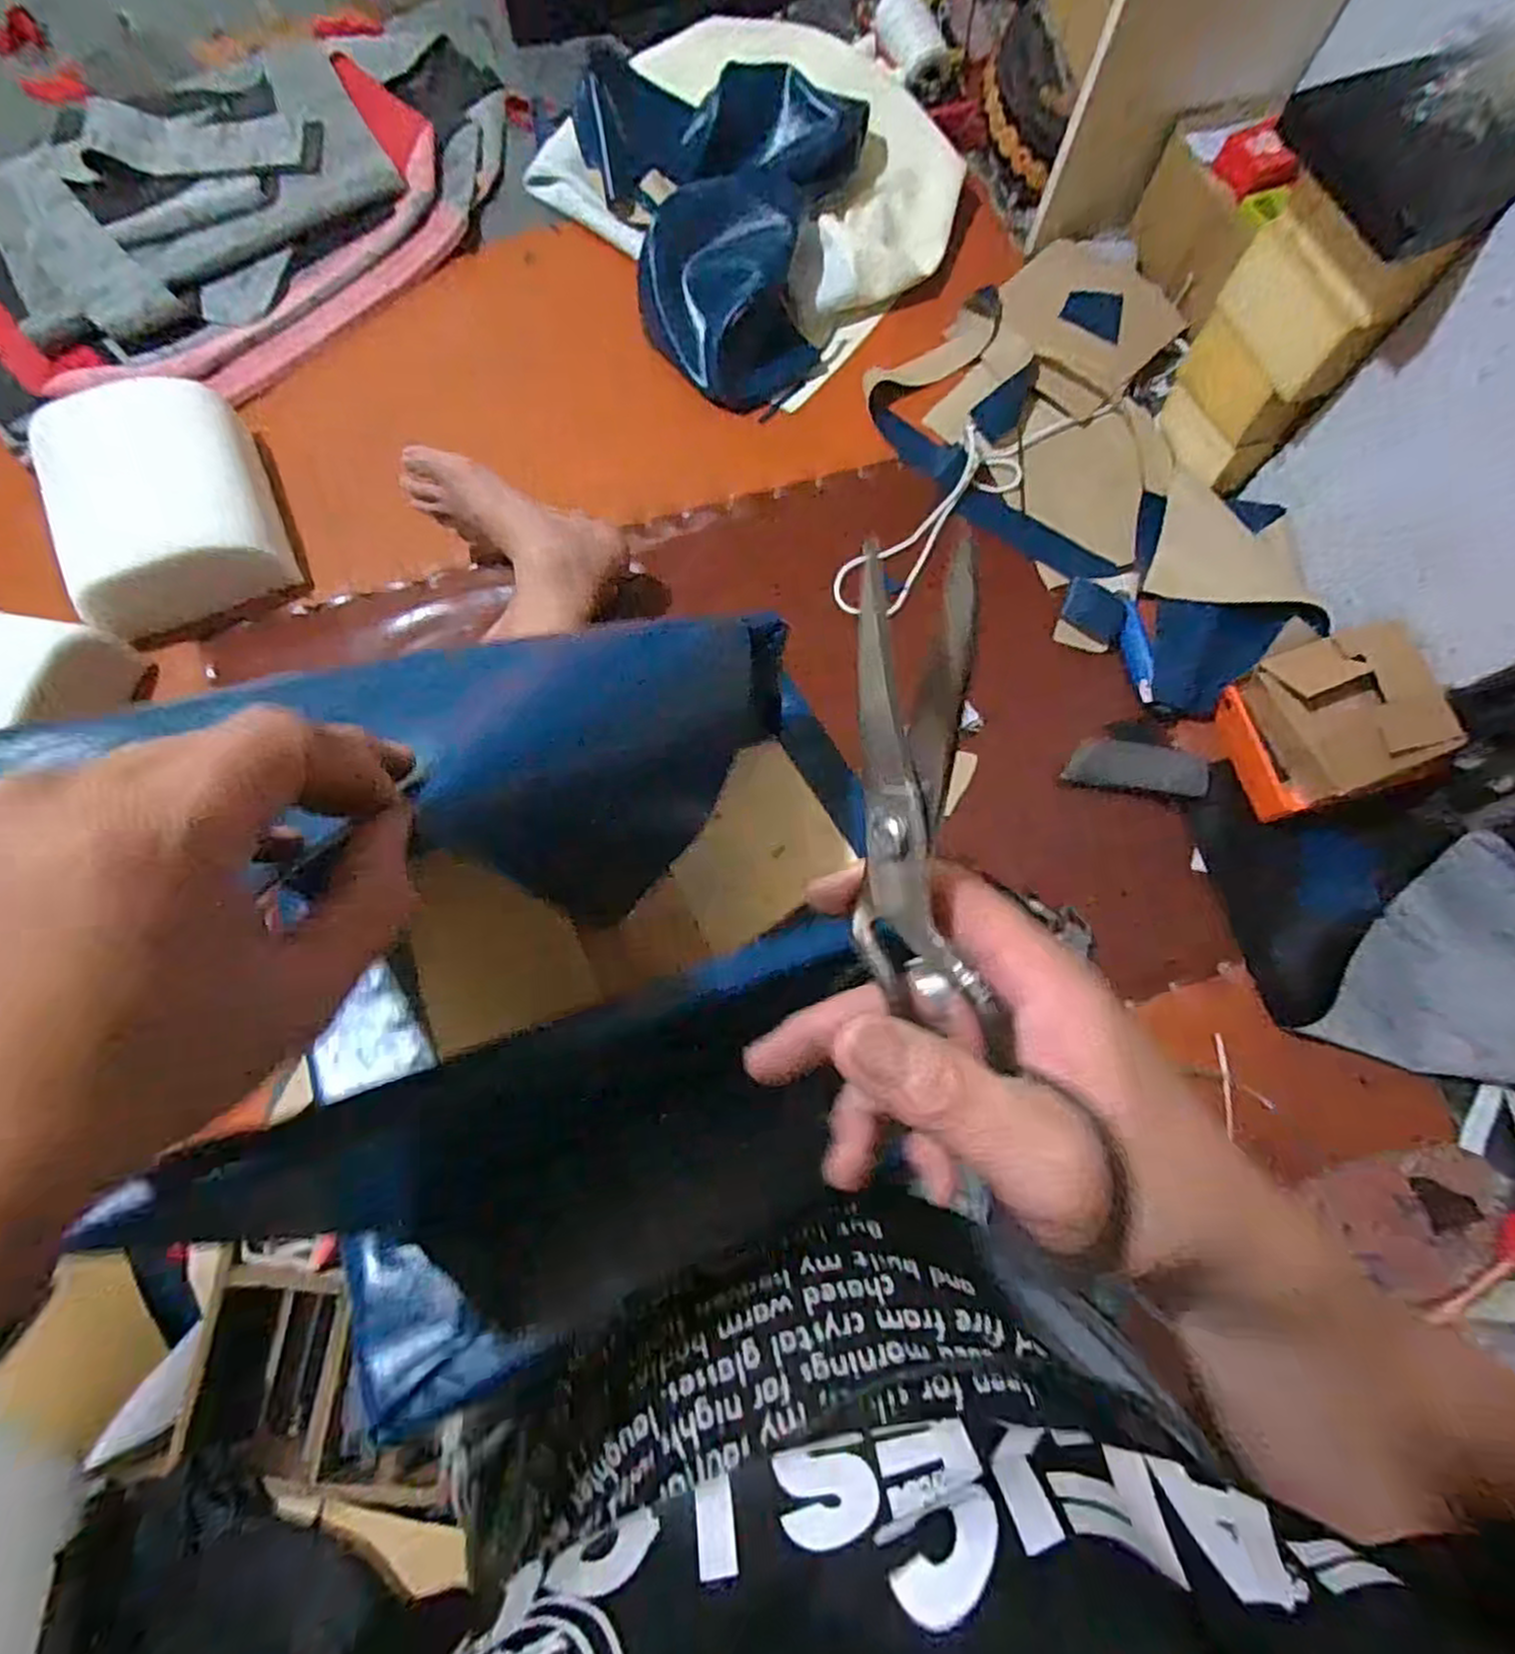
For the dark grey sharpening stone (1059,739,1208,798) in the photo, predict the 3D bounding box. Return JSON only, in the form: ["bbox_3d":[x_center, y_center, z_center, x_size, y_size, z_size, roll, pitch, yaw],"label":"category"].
[{"bbox_3d":[0.393,-0.064,0.761,0.145,0.020,0.046,6,75,-1],"label":"dark grey sharpening stone"}]

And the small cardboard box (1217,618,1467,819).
[{"bbox_3d":[0.566,-0.109,0.739,0.152,0.107,0.166,-16,77,-6],"label":"small cardboard box"}]

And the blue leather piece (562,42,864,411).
[{"bbox_3d":[-0.069,-0.715,0.878,0.349,0.118,0.377,8,75,0],"label":"blue leather piece"}]

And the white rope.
[{"bbox_3d":[0.245,-0.392,0.863,0.422,0.034,0.105,-43,81,-12],"label":"white rope"}]

